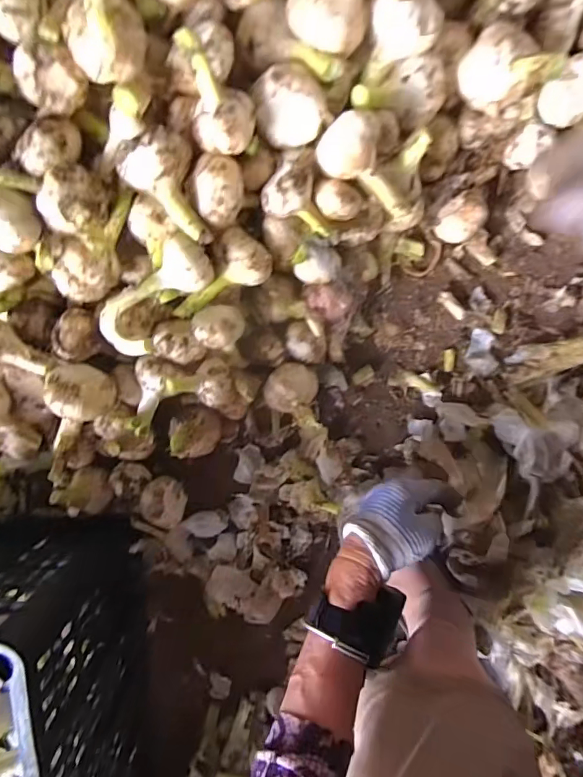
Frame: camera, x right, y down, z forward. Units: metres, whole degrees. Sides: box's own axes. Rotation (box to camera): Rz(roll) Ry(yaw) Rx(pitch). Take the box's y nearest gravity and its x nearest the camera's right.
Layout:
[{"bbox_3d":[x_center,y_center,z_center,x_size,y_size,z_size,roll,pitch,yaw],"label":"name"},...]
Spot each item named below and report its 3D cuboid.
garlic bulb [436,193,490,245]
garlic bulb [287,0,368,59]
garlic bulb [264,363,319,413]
[{"bbox_3d":[0.178,-0.179,0.469,0.052,0.043,0.042,-41,93,7],"label":"garlic bulb"},{"bbox_3d":[0.029,-0.301,0.350,0.061,0.043,0.052,17,98,1],"label":"garlic bulb"},{"bbox_3d":[-0.001,-0.002,0.493,0.057,0.048,0.048,-20,96,5],"label":"garlic bulb"}]

